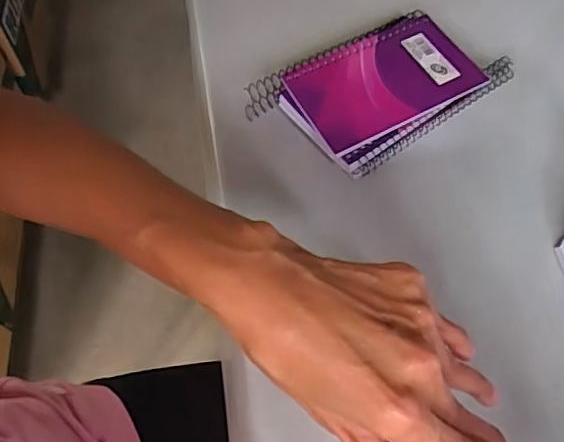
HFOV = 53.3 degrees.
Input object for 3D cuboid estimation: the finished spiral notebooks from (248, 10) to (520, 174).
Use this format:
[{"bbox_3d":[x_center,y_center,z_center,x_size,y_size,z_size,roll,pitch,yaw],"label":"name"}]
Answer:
[{"bbox_3d":[0.075,-0.102,0.420,0.174,0.031,0.095,-33,67,-15],"label":"finished spiral notebooks"}]

